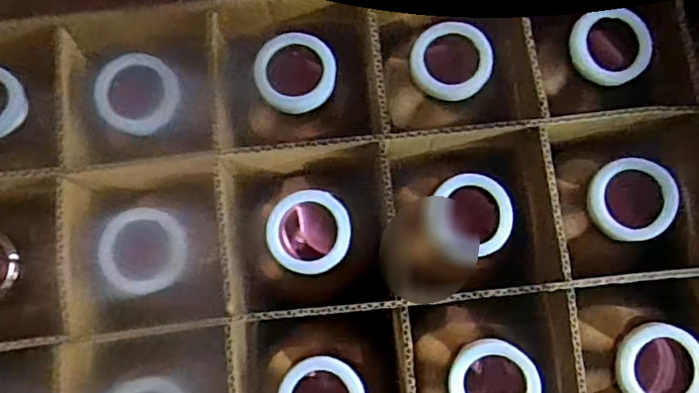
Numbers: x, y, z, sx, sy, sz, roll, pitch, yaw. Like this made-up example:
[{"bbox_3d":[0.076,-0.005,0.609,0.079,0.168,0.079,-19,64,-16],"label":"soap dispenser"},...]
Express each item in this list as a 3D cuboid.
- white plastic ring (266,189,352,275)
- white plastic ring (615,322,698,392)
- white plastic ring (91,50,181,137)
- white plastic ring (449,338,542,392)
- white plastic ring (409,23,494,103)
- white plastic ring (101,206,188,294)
[{"bbox_3d":[-0.028,0.024,0.407,0.057,0.009,0.058,0,81,0],"label":"white plastic ring"},{"bbox_3d":[0.207,0.113,0.384,0.054,0.016,0.058,0,81,0],"label":"white plastic ring"},{"bbox_3d":[-0.152,-0.073,0.417,0.058,0.006,0.055,-2,110,-5],"label":"white plastic ring"},{"bbox_3d":[0.096,0.124,0.384,0.057,0.014,0.056,0,81,0],"label":"white plastic ring"},{"bbox_3d":[0.075,-0.100,0.426,0.057,0.015,0.055,0,81,0],"label":"white plastic ring"},{"bbox_3d":[-0.143,0.038,0.405,0.056,0.004,0.058,1,88,-14],"label":"white plastic ring"}]

